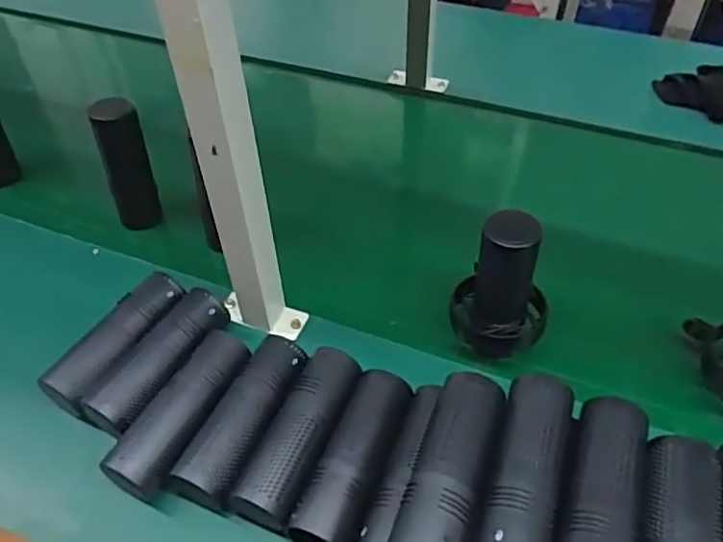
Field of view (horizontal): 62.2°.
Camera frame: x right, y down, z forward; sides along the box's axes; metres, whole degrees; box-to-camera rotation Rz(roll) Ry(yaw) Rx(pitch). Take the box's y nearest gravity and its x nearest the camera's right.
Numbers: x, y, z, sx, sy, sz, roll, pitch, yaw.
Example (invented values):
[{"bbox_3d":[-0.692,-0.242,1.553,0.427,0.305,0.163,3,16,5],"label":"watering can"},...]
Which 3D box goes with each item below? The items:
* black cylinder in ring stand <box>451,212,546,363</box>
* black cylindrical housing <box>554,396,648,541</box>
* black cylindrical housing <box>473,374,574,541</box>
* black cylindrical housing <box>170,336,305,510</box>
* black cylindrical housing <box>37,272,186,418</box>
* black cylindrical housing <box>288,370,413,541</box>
[{"bbox_3d":[0.144,0.013,0.602,0.092,0.146,0.075,10,49,10],"label":"black cylinder in ring stand"},{"bbox_3d":[0.181,0.172,0.457,0.055,0.048,0.160,16,51,15],"label":"black cylindrical housing"},{"bbox_3d":[0.129,0.155,0.473,0.054,0.045,0.166,15,50,14],"label":"black cylindrical housing"},{"bbox_3d":[-0.110,0.140,0.573,0.062,0.056,0.162,14,50,13],"label":"black cylindrical housing"},{"bbox_3d":[-0.253,0.073,0.632,0.056,0.045,0.165,22,52,20],"label":"black cylindrical housing"},{"bbox_3d":[-0.002,0.168,0.529,0.056,0.046,0.157,17,51,16],"label":"black cylindrical housing"}]

